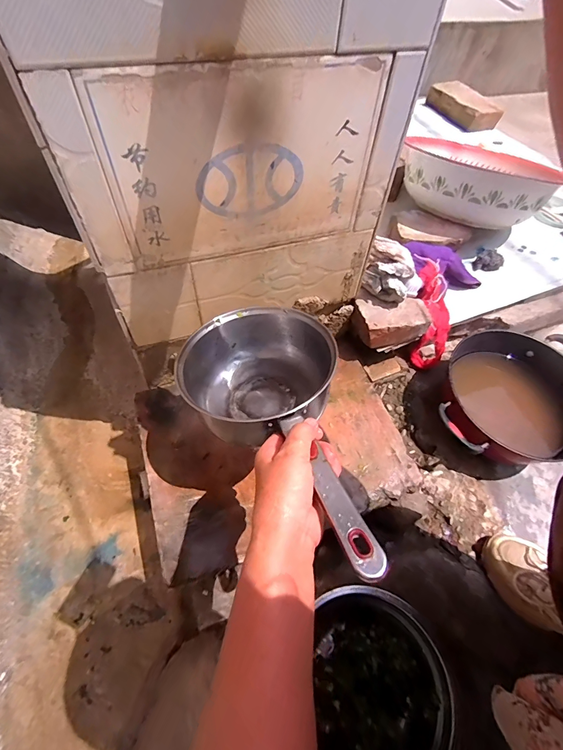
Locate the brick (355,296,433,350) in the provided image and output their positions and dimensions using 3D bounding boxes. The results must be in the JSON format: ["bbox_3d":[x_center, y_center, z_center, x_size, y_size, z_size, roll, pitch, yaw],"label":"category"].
[{"bbox_3d":[0.208,-0.106,0.688,0.126,0.054,0.086,-8,57,-10],"label":"brick"}]

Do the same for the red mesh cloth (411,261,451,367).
[{"bbox_3d":[0.301,-0.116,0.732,0.069,0.209,0.060,-17,28,-16],"label":"red mesh cloth"}]

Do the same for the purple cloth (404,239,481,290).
[{"bbox_3d":[0.332,-0.217,0.734,0.179,0.052,0.083,26,55,-12],"label":"purple cloth"}]

